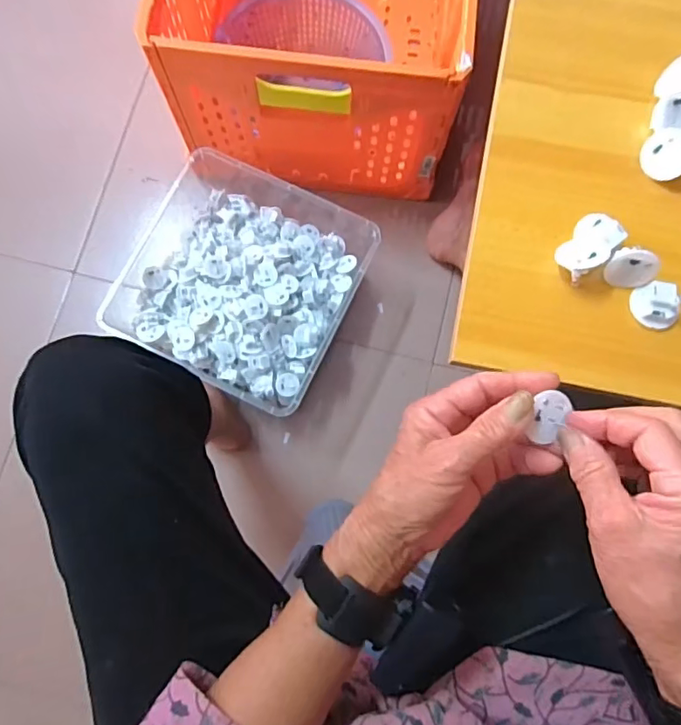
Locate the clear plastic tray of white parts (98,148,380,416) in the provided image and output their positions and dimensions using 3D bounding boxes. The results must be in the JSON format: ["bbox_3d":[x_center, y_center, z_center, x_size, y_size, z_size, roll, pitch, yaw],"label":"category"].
[{"bbox_3d":[-0.146,-0.119,0.831,0.333,0.149,0.320,24,80,4],"label":"clear plastic tray of white parts"}]

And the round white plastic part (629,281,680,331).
[{"bbox_3d":[0.213,-0.038,0.371,0.028,0.016,0.031,-16,80,-3],"label":"round white plastic part"}]

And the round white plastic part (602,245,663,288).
[{"bbox_3d":[0.194,-0.062,0.370,0.032,0.029,0.009,1,35,13],"label":"round white plastic part"}]

